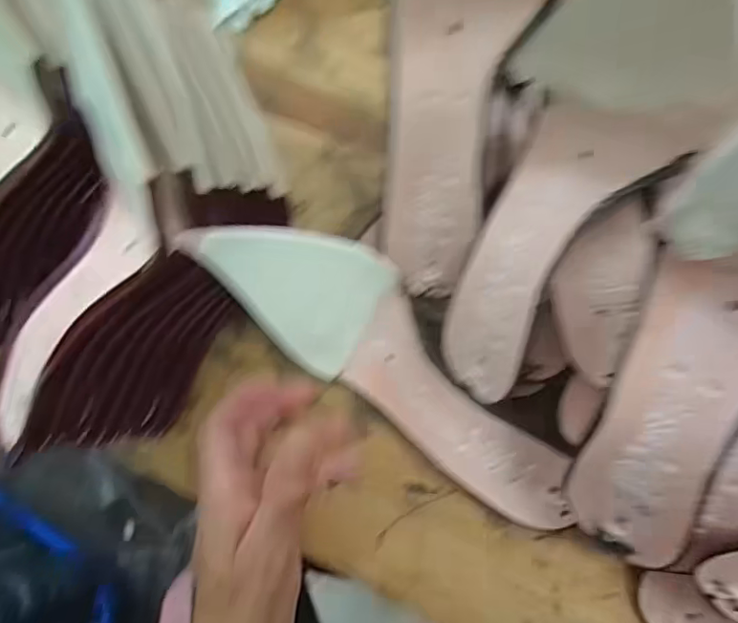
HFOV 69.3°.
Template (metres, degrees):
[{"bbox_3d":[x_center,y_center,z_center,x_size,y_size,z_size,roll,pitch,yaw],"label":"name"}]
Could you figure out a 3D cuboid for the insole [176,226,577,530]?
[{"bbox_3d":[0.017,0.034,0.271,0.069,0.086,0.211,-43,81,0],"label":"insole"}]

